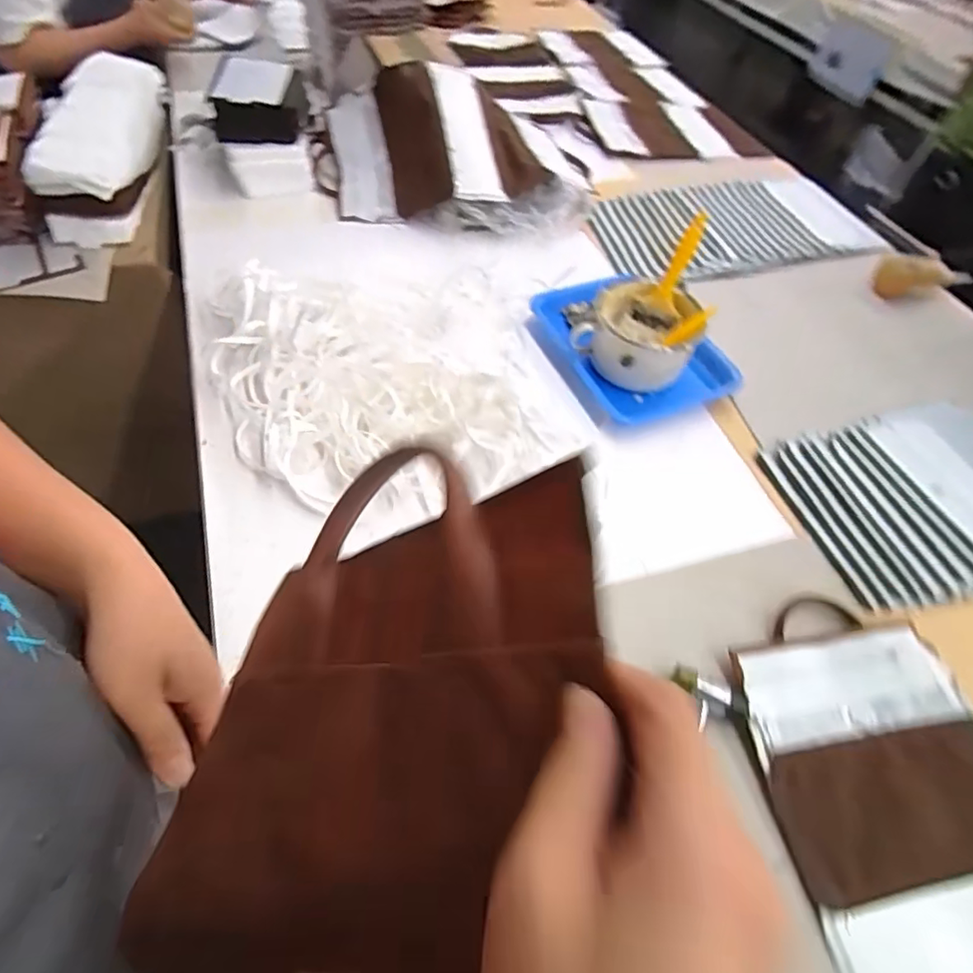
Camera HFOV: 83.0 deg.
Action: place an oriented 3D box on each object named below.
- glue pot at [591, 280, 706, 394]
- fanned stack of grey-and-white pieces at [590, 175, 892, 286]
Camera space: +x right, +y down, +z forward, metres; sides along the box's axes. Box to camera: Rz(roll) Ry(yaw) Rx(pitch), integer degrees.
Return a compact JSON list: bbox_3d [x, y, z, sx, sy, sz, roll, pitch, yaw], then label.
[{"bbox_3d":[0.219,-0.208,0.776,0.137,0.089,0.137,3,54,-4],"label":"glue pot"},{"bbox_3d":[0.467,-0.500,1.037,0.524,0.038,0.280,-11,56,-13],"label":"fanned stack of grey-and-white pieces"}]

